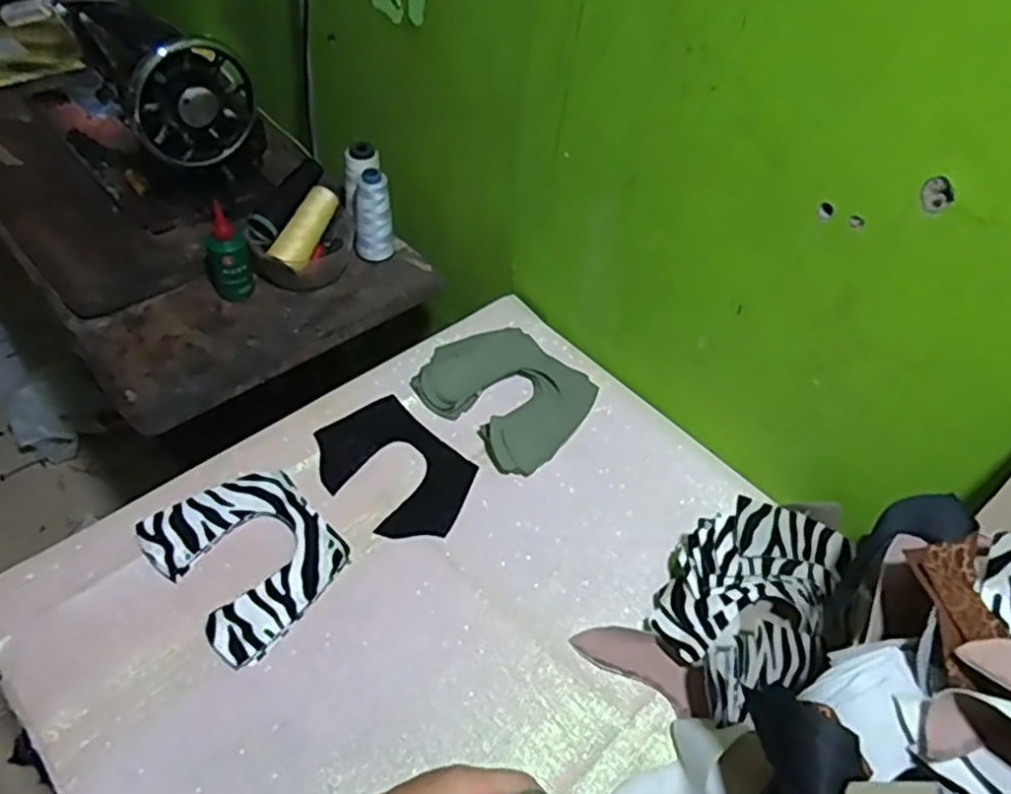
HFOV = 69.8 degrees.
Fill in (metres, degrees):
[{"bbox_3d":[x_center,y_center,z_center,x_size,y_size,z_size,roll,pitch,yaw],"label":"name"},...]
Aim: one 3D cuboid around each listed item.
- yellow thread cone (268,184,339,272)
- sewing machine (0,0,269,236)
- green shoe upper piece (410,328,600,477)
[{"bbox_3d":[-0.233,-0.195,0.844,0.039,0.038,0.113,21,72,14],"label":"yellow thread cone"},{"bbox_3d":[-0.461,-0.384,0.895,0.348,0.210,0.162,39,55,24],"label":"sewing machine"},{"bbox_3d":[0.000,-0.004,0.761,0.134,0.030,0.160,-35,61,-31],"label":"green shoe upper piece"}]

